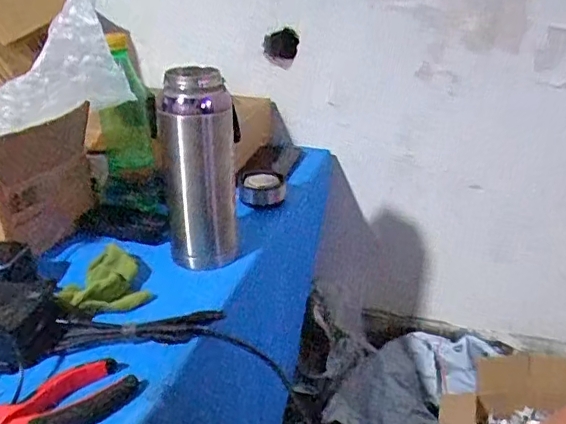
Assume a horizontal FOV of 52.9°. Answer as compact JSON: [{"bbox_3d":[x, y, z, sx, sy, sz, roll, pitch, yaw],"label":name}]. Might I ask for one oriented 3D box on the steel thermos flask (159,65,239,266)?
[{"bbox_3d":[-0.093,-0.048,0.641,0.078,0.212,0.068,-2,25,-4],"label":"steel thermos flask"}]

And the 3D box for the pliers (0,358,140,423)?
[{"bbox_3d":[-0.192,0.159,0.446,0.155,0.027,0.049,-23,34,-39],"label":"pliers"}]

